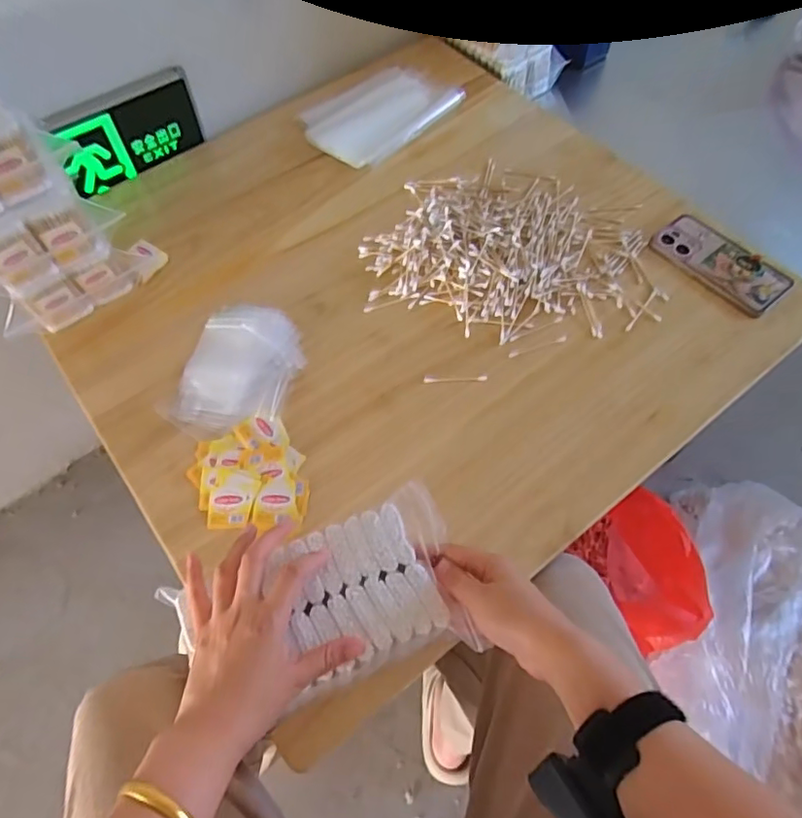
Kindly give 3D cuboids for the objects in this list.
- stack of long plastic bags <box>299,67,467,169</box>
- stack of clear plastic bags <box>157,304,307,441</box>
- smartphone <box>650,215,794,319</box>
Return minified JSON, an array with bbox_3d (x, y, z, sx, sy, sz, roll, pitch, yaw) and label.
[{"bbox_3d":[-0.033,-0.449,0.885,0.222,0.017,0.149,-41,68,-17],"label":"stack of long plastic bags"},{"bbox_3d":[-0.187,-0.045,0.669,0.129,0.019,0.173,19,64,12],"label":"stack of clear plastic bags"},{"bbox_3d":[0.395,-0.185,0.719,0.079,0.016,0.159,-37,66,-16],"label":"smartphone"}]

